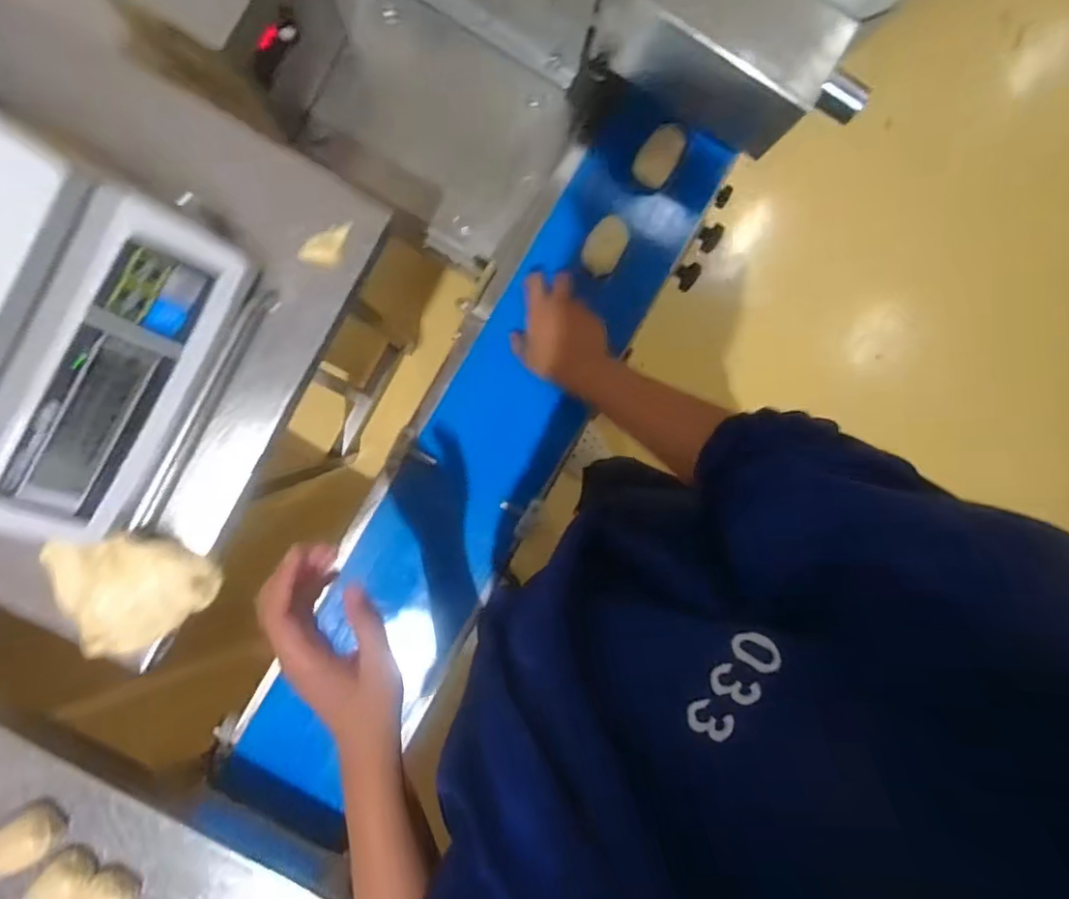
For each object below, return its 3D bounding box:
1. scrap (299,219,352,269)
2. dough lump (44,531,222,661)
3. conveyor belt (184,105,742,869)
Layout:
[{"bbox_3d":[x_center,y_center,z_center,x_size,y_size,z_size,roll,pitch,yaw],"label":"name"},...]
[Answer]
[{"bbox_3d":[-0.163,-0.162,0.463,0.030,0.007,0.038,15,92,-4],"label":"scrap"},{"bbox_3d":[-0.318,0.103,0.468,0.105,0.035,0.098,0,93,-4],"label":"dough lump"},{"bbox_3d":[-0.071,0.034,0.672,0.165,0.064,0.894,30,90,-5],"label":"conveyor belt"}]

